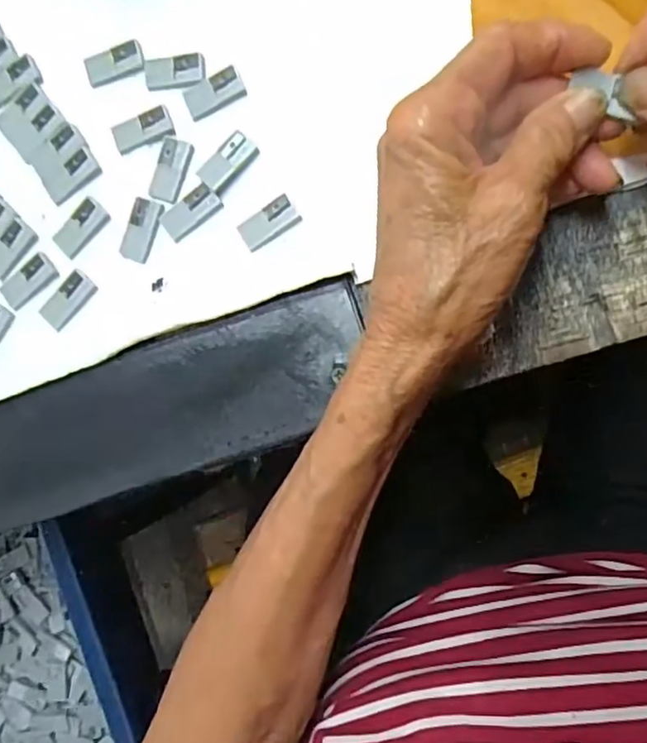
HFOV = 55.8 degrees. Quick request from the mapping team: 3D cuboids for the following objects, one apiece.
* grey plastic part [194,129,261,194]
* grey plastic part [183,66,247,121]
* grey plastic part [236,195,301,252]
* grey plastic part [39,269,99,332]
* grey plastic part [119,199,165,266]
[{"bbox_3d":[-0.042,-0.093,0.270,0.014,0.004,0.027,44,96,5],"label":"grey plastic part"},{"bbox_3d":[-0.049,-0.124,0.272,0.027,0.004,0.015,-23,88,7],"label":"grey plastic part"},{"bbox_3d":[-0.024,-0.065,0.266,0.026,0.004,0.014,-34,87,7],"label":"grey plastic part"},{"bbox_3d":[-0.117,-0.033,0.280,0.016,0.004,0.027,41,96,5],"label":"grey plastic part"},{"bbox_3d":[-0.083,-0.064,0.275,0.014,0.004,0.028,23,94,6],"label":"grey plastic part"}]

